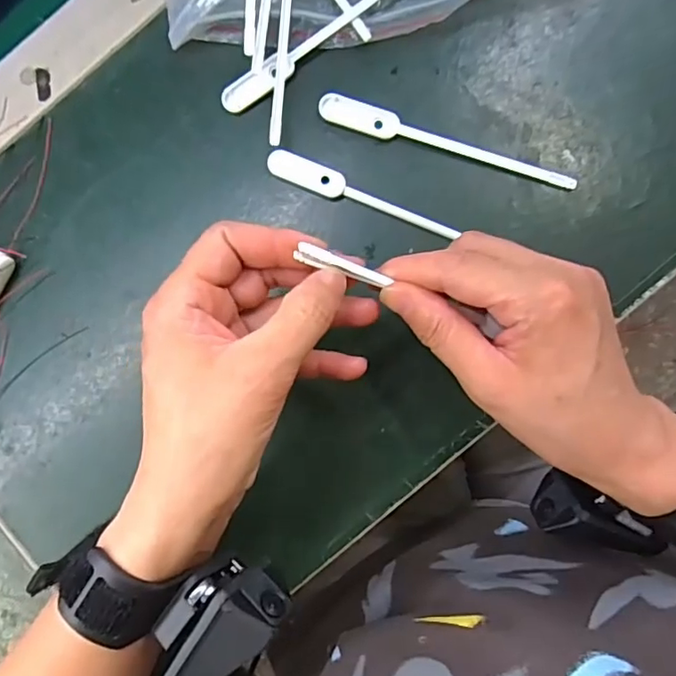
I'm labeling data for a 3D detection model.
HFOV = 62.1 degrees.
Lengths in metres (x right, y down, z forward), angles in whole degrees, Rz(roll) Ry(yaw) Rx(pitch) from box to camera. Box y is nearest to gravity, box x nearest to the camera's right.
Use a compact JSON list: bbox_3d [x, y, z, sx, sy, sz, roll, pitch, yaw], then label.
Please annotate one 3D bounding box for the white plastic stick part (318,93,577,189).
[{"bbox_3d":[0.060,-0.108,0.310,0.144,0.004,0.016,18,90,3],"label":"white plastic stick part"}]

